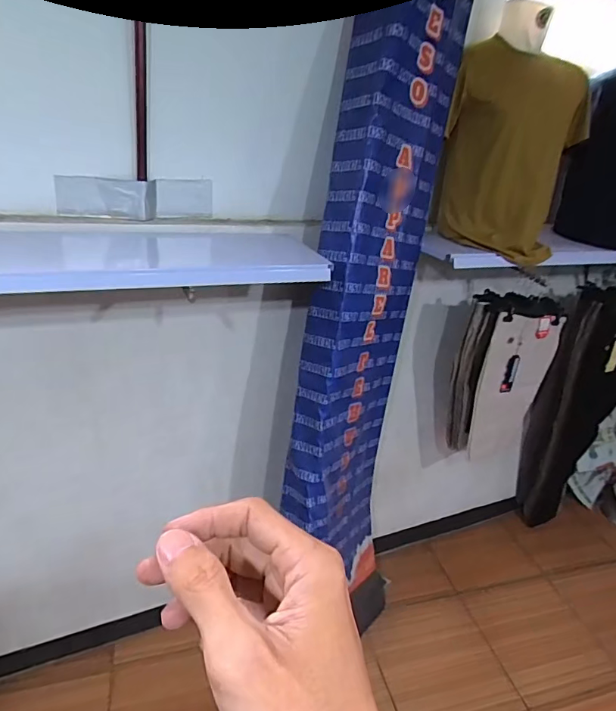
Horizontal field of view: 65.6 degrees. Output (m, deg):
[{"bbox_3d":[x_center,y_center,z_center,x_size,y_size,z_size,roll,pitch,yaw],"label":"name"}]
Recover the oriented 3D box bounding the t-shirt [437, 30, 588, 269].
[{"bbox_3d":[0.590,-0.597,1.405,0.358,0.523,0.318,17,28,17],"label":"t-shirt"}]

